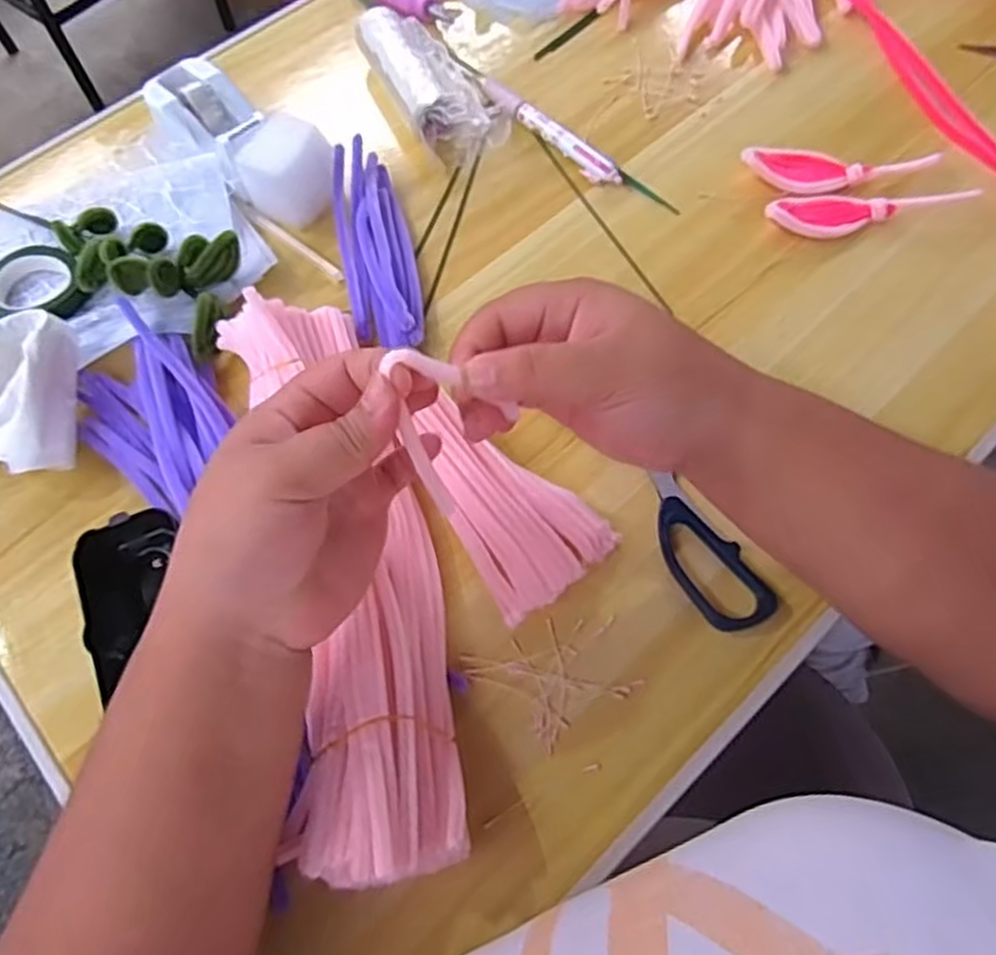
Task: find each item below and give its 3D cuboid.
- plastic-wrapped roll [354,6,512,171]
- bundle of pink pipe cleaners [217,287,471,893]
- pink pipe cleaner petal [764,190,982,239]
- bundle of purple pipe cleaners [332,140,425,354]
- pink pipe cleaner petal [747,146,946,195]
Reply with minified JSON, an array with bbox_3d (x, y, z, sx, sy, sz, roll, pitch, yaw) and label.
[{"bbox_3d":[-0.047,-0.279,0.534,0.066,0.036,0.148,-27,64,-10],"label":"plastic-wrapped roll"},{"bbox_3d":[-0.075,0.033,0.365,0.079,0.040,0.292,-15,63,-4],"label":"bundle of pink pipe cleaners"},{"bbox_3d":[0.231,-0.165,0.470,0.124,0.010,0.030,-3,63,2],"label":"pink pipe cleaner petal"},{"bbox_3d":[-0.076,-0.144,0.469,0.043,0.022,0.155,-13,63,-3],"label":"bundle of purple pipe cleaners"},{"bbox_3d":[0.220,-0.203,0.488,0.117,0.013,0.037,-11,63,-2],"label":"pink pipe cleaner petal"}]

